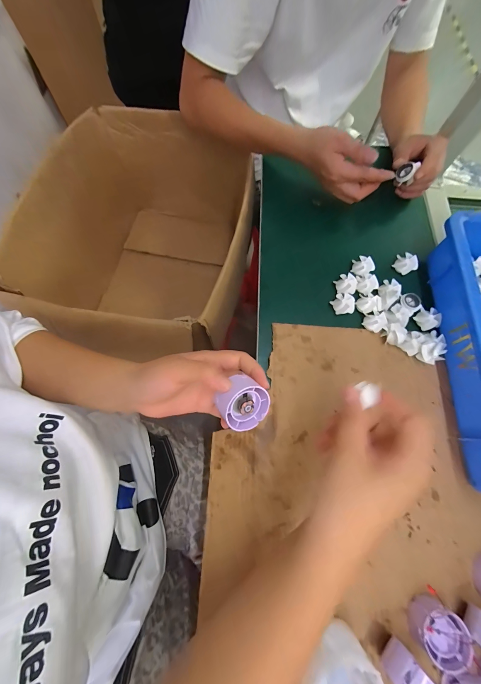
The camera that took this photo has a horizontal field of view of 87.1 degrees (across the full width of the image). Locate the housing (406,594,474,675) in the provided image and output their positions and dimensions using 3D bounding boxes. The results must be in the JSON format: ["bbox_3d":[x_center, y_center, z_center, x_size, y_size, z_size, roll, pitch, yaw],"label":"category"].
[{"bbox_3d":[0.203,0.296,0.259,0.045,0.027,0.045,1,71,-2],"label":"housing"}]

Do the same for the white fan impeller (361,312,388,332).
[{"bbox_3d":[0.199,-0.028,0.370,0.030,0.016,0.027,-13,72,-7],"label":"white fan impeller"}]

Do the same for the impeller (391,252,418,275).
[{"bbox_3d":[0.265,-0.124,0.404,0.033,0.018,0.029,33,73,9],"label":"impeller"}]

